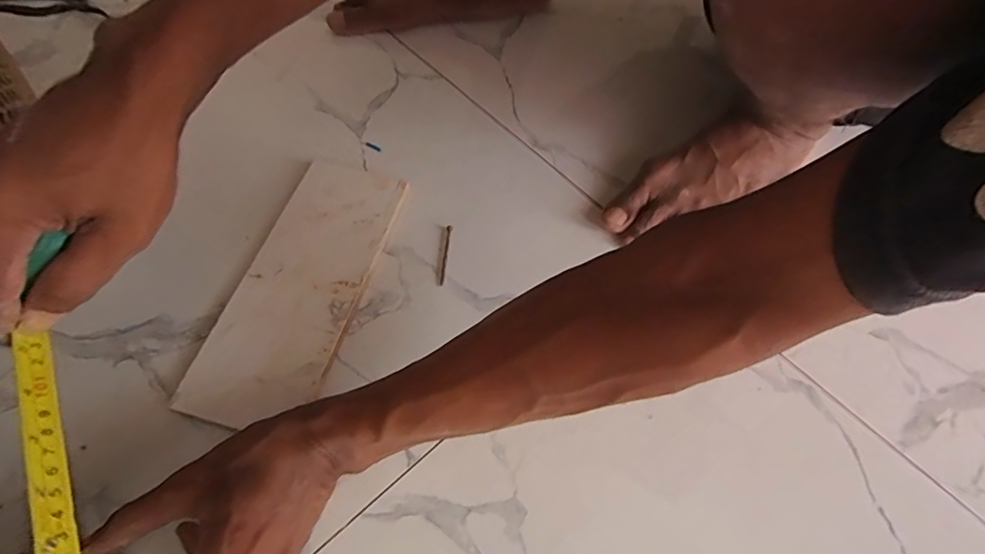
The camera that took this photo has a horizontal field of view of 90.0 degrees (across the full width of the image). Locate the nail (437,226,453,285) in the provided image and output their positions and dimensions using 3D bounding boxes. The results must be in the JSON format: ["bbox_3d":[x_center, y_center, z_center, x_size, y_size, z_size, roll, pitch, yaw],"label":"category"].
[{"bbox_3d":[-0.039,-0.018,0.405,0.005,0.006,0.054,6,61,1],"label":"nail"}]

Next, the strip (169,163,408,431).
[{"bbox_3d":[-0.145,0.004,0.383,0.091,0.012,0.224,14,62,6],"label":"strip"}]

